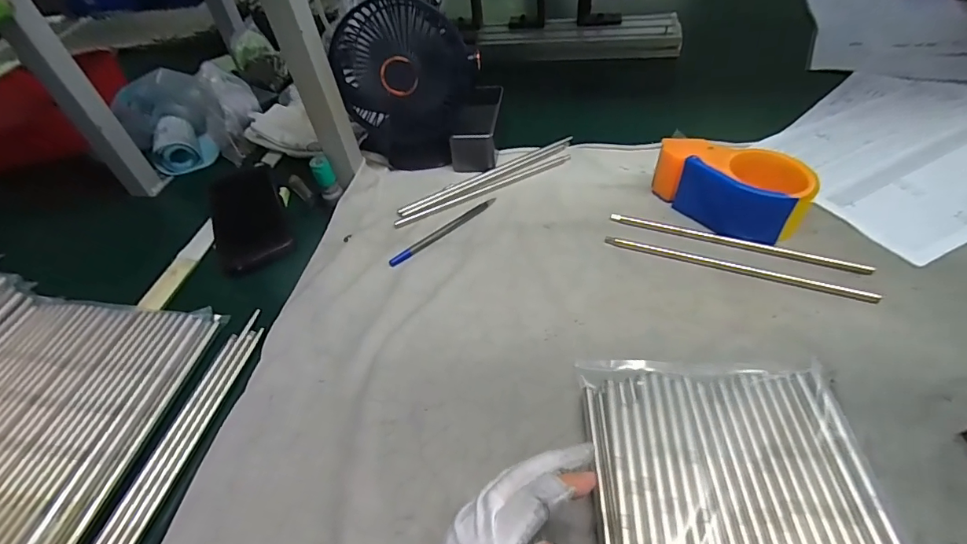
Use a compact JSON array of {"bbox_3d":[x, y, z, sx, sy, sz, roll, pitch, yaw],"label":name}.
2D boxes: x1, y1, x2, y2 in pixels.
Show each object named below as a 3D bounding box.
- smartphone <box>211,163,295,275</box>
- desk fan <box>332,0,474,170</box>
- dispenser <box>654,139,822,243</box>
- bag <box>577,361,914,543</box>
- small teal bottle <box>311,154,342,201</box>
[{"bbox_3d":[-0.270,-0.064,0.538,0.078,0.009,0.166,-21,54,-14],"label":"smartphone"},{"bbox_3d":[-0.086,-0.208,0.543,0.145,0.183,0.065,-13,45,-5],"label":"desk fan"},{"bbox_3d":[0.239,-0.084,0.460,0.142,0.058,0.070,19,51,24],"label":"dispenser"},{"bbox_3d":[0.152,0.179,0.242,0.166,0.018,0.314,-3,45,5],"label":"bag"},{"bbox_3d":[-0.181,-0.108,0.539,0.022,0.053,0.020,-22,47,-14],"label":"small teal bottle"}]

